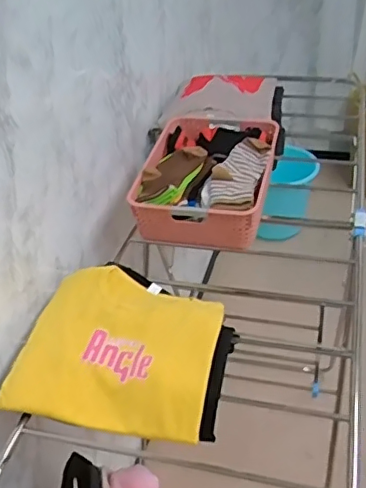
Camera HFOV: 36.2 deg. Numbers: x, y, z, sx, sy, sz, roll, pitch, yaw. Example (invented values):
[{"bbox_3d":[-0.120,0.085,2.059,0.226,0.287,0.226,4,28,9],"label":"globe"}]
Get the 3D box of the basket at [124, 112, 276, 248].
[{"bbox_3d":[0.060,-0.161,1.202,0.254,0.113,0.412,6,38,13],"label":"basket"}]

